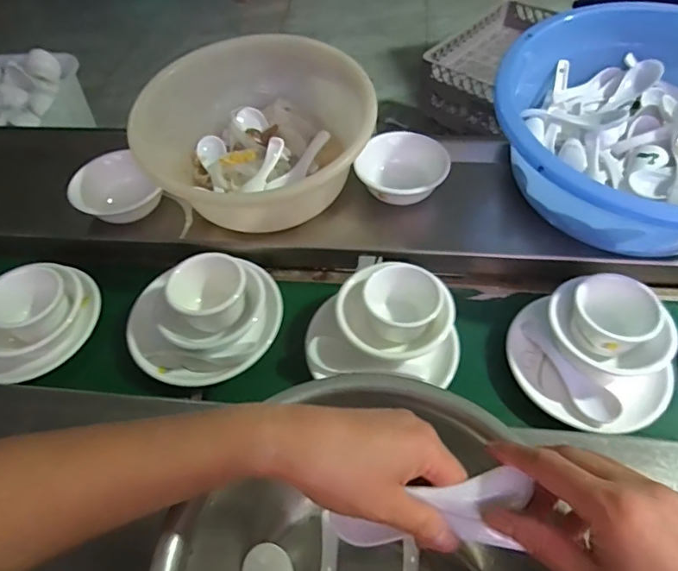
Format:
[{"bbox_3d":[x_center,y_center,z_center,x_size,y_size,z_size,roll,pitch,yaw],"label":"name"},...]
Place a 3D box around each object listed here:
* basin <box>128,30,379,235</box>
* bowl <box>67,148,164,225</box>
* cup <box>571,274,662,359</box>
[{"bbox_3d":[-0.081,-0.187,0.604,0.252,0.111,0.239,-1,53,2],"label":"basin"},{"bbox_3d":[-0.271,-0.116,0.607,0.097,0.046,0.086,-30,57,-18],"label":"bowl"},{"bbox_3d":[0.264,0.031,0.486,0.074,0.043,0.069,-1,53,2],"label":"cup"}]

